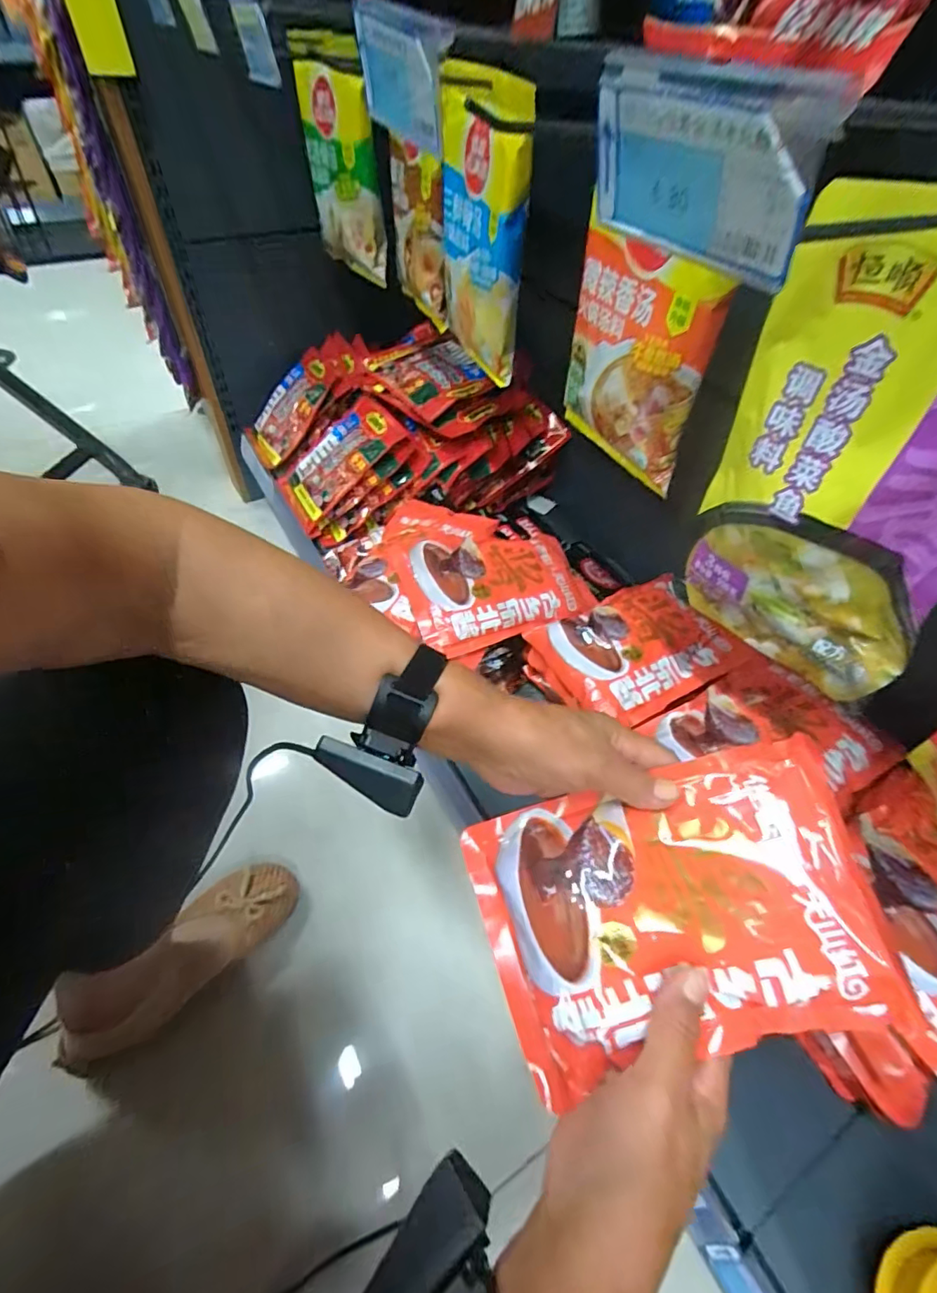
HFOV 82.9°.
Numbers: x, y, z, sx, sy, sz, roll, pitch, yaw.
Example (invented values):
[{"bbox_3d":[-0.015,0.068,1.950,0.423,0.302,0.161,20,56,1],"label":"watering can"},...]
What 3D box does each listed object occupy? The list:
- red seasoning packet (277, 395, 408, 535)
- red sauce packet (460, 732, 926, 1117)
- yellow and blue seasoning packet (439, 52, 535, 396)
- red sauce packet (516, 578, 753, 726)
[{"bbox_3d":[-0.210,-0.297,0.839,0.213,0.019,0.158,-41,55,9],"label":"red seasoning packet"},{"bbox_3d":[0.119,0.157,0.321,0.226,0.027,0.153,-19,57,8],"label":"red sauce packet"},{"bbox_3d":[0.008,-0.426,0.547,0.035,0.233,0.149,-22,59,-18],"label":"yellow and blue seasoning packet"},{"bbox_3d":[0.194,-0.001,0.600,0.204,0.025,0.150,-21,56,-19],"label":"red sauce packet"}]

